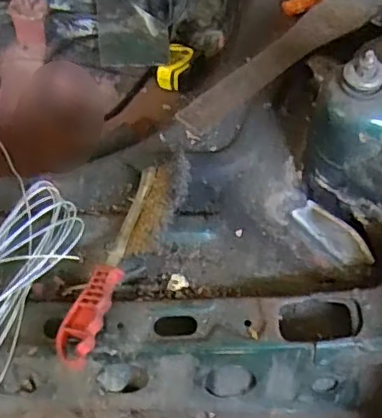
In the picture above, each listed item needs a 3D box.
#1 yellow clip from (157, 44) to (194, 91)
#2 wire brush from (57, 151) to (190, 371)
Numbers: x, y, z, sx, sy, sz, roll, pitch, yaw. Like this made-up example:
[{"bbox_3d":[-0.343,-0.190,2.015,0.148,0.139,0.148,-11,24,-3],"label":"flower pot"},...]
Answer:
[{"bbox_3d":[-0.024,-0.206,0.869,0.037,0.026,0.068,25,86,14],"label":"yellow clip"},{"bbox_3d":[-0.057,0.035,0.563,0.050,0.028,0.233,19,59,11],"label":"wire brush"}]

